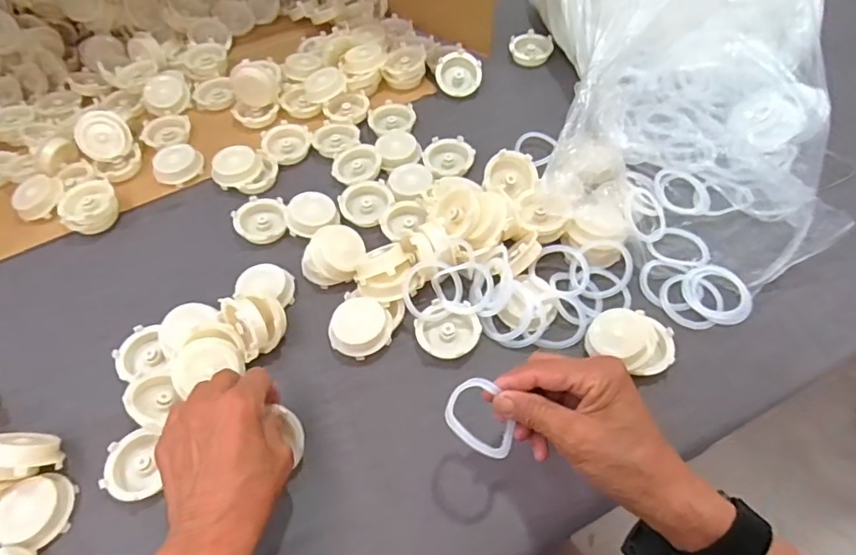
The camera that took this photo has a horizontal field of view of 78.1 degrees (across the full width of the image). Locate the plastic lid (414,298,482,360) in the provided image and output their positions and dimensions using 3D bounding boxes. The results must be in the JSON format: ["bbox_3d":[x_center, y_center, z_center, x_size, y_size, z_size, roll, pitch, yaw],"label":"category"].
[{"bbox_3d":[0.018,0.051,0.486,0.057,0.013,0.051,19,60,15],"label":"plastic lid"}]

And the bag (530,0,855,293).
[{"bbox_3d":[0.275,-0.220,0.563,0.291,0.132,0.405,6,57,8],"label":"bag"}]

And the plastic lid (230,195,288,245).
[{"bbox_3d":[-0.183,-0.063,0.576,0.055,0.014,0.054,-2,57,3],"label":"plastic lid"}]

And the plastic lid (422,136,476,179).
[{"bbox_3d":[0.024,-0.142,0.617,0.059,0.012,0.051,8,58,9],"label":"plastic lid"}]

